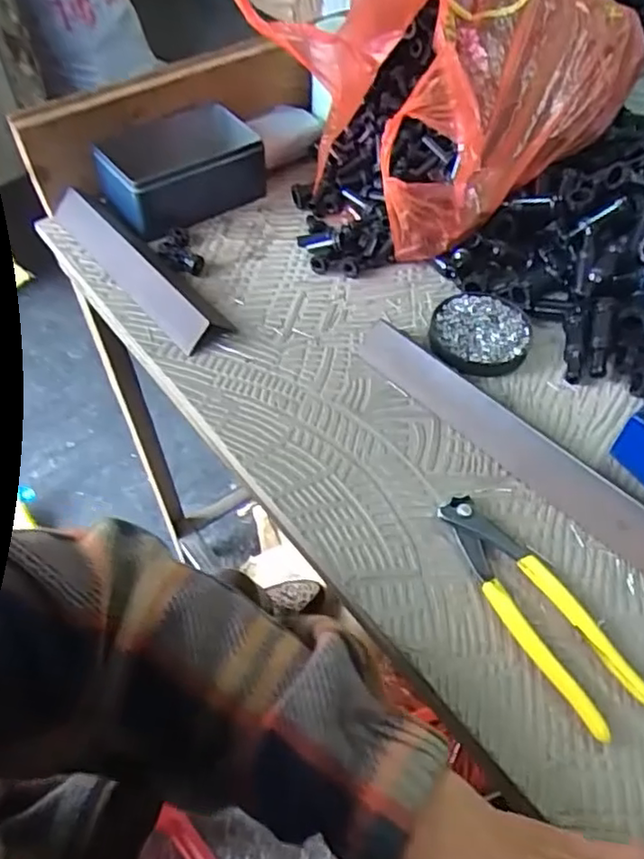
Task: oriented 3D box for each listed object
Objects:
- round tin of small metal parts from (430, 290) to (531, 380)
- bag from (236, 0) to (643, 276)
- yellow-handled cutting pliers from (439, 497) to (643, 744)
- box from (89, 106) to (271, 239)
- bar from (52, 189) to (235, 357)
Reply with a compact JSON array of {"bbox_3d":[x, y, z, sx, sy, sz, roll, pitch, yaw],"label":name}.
[{"bbox_3d":[0.133,-0.079,0.541,0.080,0.014,0.085,0,53,0],"label":"round tin of small metal parts"},{"bbox_3d":[0.110,-0.328,0.605,0.322,0.197,0.259,-25,57,-18],"label":"bag"},{"bbox_3d":[0.130,0.106,0.398,0.045,0.014,0.158,-25,57,-18],"label":"yellow-handled cutting pliers"},{"bbox_3d":[-0.139,-0.259,0.637,0.150,0.058,0.093,-37,61,-25],"label":"box"},{"bbox_3d":[-0.165,-0.152,0.575,0.050,0.024,0.233,-34,60,-23],"label":"bar"}]

